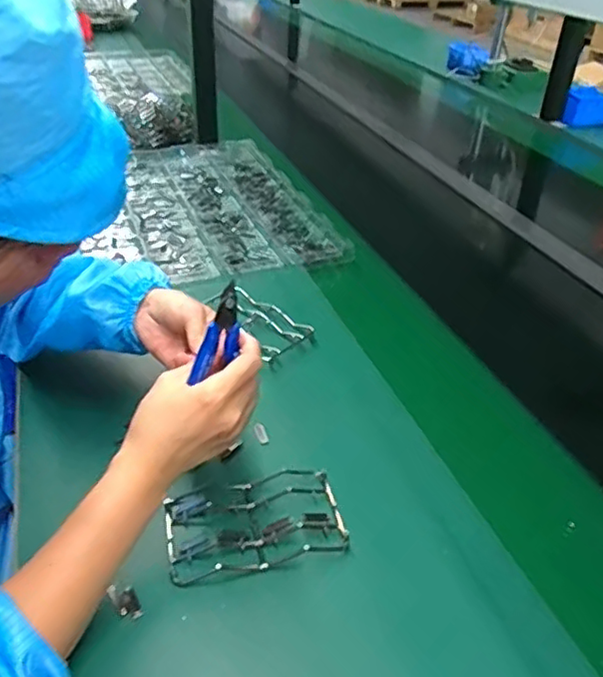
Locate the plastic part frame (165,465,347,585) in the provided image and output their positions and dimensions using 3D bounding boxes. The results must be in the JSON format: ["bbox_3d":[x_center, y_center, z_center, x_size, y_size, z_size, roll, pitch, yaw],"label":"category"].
[{"bbox_3d":[-0.040,0.159,0.534,0.150,0.017,0.089,-9,38,-15],"label":"plastic part frame"}]

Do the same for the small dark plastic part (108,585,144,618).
[{"bbox_3d":[-0.134,0.200,0.477,0.017,0.005,0.035,-24,44,-31],"label":"small dark plastic part"}]

